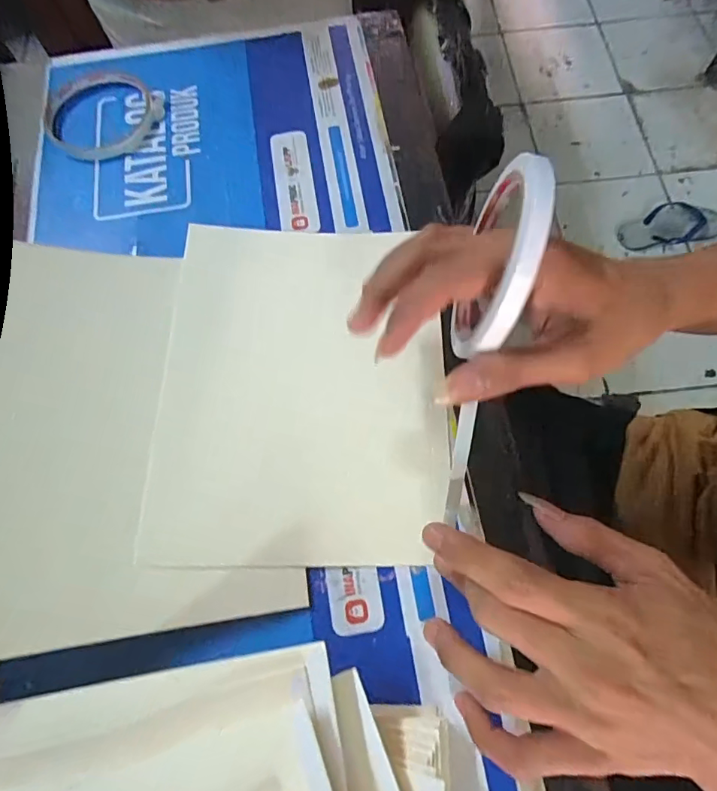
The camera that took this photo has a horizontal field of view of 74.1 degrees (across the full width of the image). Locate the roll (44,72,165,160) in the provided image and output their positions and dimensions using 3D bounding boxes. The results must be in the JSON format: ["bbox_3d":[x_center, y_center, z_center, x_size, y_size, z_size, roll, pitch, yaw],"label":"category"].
[{"bbox_3d":[-0.196,-0.214,0.360,0.084,0.007,0.081,-1,70,2],"label":"roll"}]

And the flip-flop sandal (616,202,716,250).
[{"bbox_3d":[0.755,-0.421,1.161,0.238,0.048,0.112,-7,70,-1],"label":"flip-flop sandal"}]

